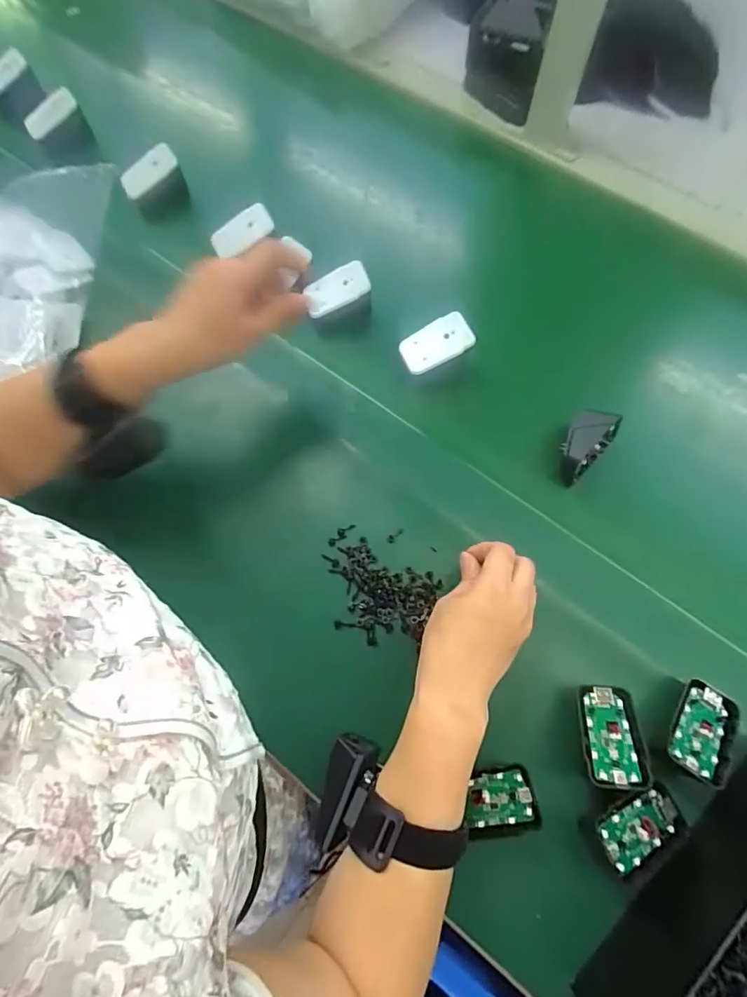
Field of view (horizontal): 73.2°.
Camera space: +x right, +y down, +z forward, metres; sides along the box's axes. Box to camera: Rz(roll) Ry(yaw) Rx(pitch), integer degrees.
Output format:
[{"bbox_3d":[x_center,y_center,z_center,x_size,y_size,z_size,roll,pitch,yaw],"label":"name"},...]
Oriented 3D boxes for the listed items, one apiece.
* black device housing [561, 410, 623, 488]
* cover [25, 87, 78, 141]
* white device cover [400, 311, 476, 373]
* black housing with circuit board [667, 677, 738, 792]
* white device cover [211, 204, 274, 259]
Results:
[{"bbox_3d":[0.194,-0.052,0.469,0.042,0.042,0.067,40,75,14],"label":"black device housing"},{"bbox_3d":[-0.376,-0.445,0.586,0.070,0.024,0.013,-27,69,18],"label":"cover"},{"bbox_3d":[0.061,-0.151,0.494,0.069,0.009,0.039,-29,92,12],"label":"white device cover"},{"bbox_3d":[0.247,0.174,0.377,0.043,0.015,0.069,29,72,11],"label":"black housing with circuit board"},{"bbox_3d":[-0.142,-0.286,0.538,0.068,0.029,0.011,-25,70,8],"label":"white device cover"}]

